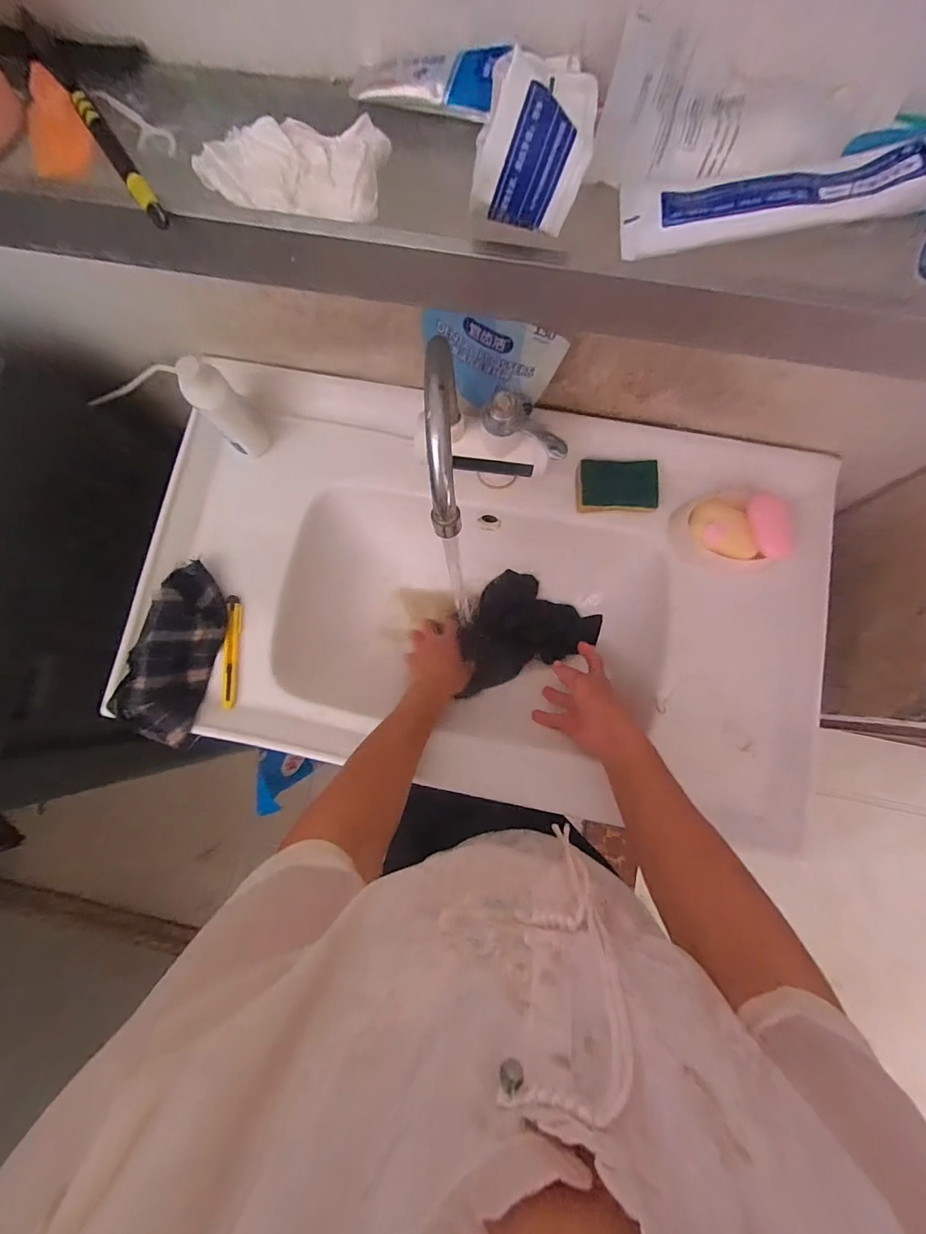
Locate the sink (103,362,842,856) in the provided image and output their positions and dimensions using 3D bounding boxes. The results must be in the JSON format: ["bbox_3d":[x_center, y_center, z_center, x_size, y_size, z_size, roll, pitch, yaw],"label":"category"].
[{"bbox_3d":[0.012,-0.032,0.619,0.822,0.160,0.484,11,82,4],"label":"sink"}]

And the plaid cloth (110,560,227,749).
[{"bbox_3d":[-0.348,0.039,0.550,0.101,0.050,0.212,12,82,4],"label":"plaid cloth"}]

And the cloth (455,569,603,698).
[{"bbox_3d":[0.085,0.007,0.662,0.201,0.031,0.142,-22,81,-1],"label":"cloth"}]

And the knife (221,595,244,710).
[{"bbox_3d":[-0.286,0.042,0.560,0.019,0.005,0.139,3,77,-24],"label":"knife"}]

